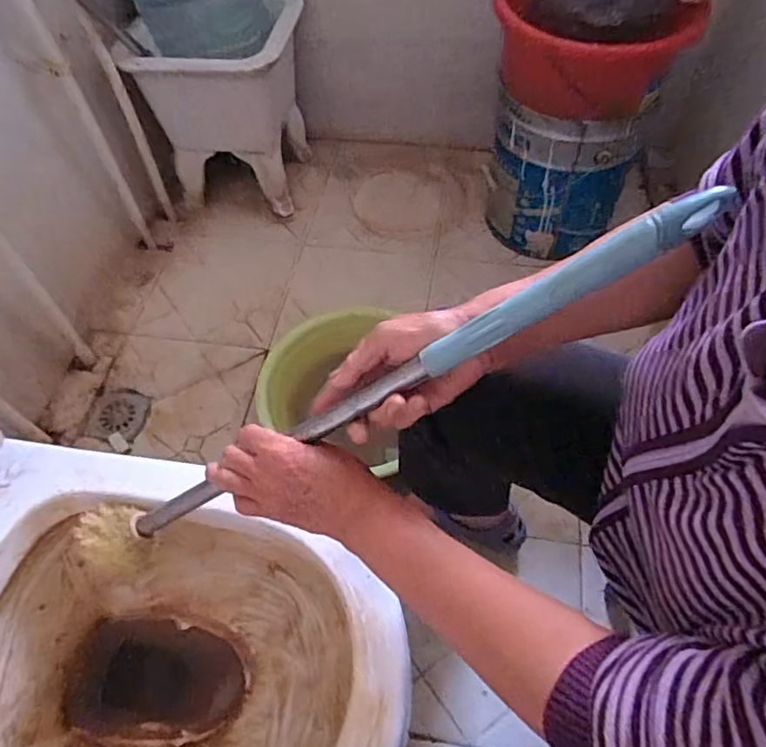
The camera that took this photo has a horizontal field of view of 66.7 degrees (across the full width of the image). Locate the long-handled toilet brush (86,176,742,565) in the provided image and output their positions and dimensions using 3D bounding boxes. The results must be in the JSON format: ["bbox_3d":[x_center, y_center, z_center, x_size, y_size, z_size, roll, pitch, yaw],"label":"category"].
[{"bbox_3d":[-0.033,0.024,0.442,0.568,0.044,0.042,-30,54,21],"label":"long-handled toilet brush"}]

